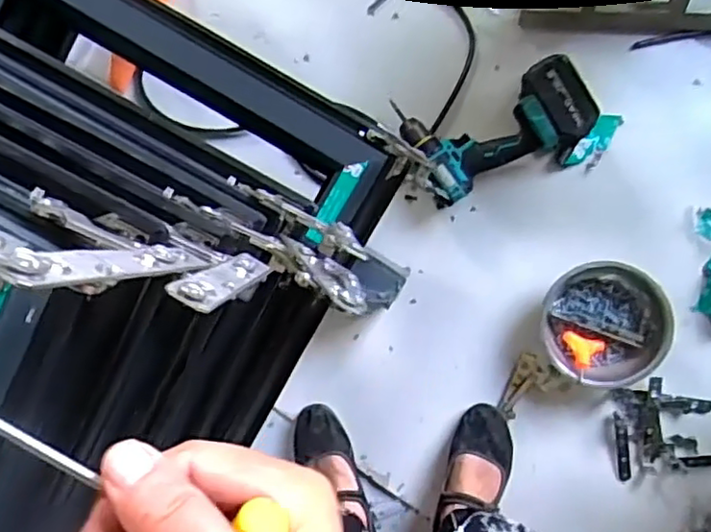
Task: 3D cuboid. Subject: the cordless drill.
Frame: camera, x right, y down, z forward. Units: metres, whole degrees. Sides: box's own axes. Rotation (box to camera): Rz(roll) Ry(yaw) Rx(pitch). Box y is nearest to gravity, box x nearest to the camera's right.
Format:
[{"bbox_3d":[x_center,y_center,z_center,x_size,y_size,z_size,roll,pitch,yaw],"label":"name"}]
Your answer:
[{"bbox_3d":[0.206,-0.200,0.953,0.260,0.079,0.164,-20,92,7],"label":"cordless drill"}]

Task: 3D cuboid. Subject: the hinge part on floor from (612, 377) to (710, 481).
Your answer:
[{"bbox_3d":[0.476,0.243,0.995,0.166,0.026,0.147,-14,93,7],"label":"hinge part on floor"}]

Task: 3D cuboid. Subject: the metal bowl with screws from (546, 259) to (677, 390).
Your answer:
[{"bbox_3d":[0.366,0.085,0.962,0.164,0.061,0.174,0,95,6],"label":"metal bowl with screws"}]

